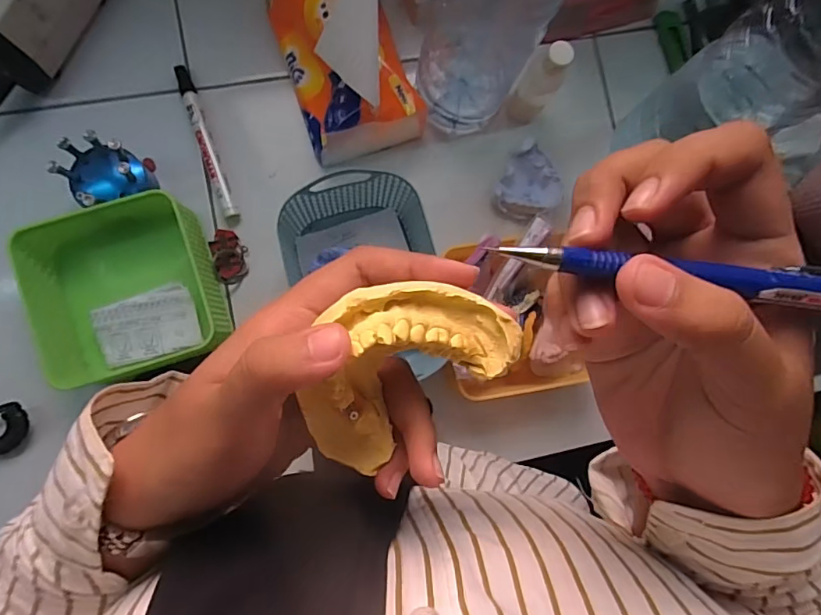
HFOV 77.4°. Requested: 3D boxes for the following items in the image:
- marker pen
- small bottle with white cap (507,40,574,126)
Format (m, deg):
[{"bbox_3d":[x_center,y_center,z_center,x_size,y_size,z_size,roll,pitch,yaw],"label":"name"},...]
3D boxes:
[{"bbox_3d":[-0.185,-0.148,0.466,0.013,0.016,0.149,-19,90,-6],"label":"marker pen"},{"bbox_3d":[0.114,-0.196,0.459,0.030,0.101,0.028,37,85,-3],"label":"small bottle with white cap"}]

